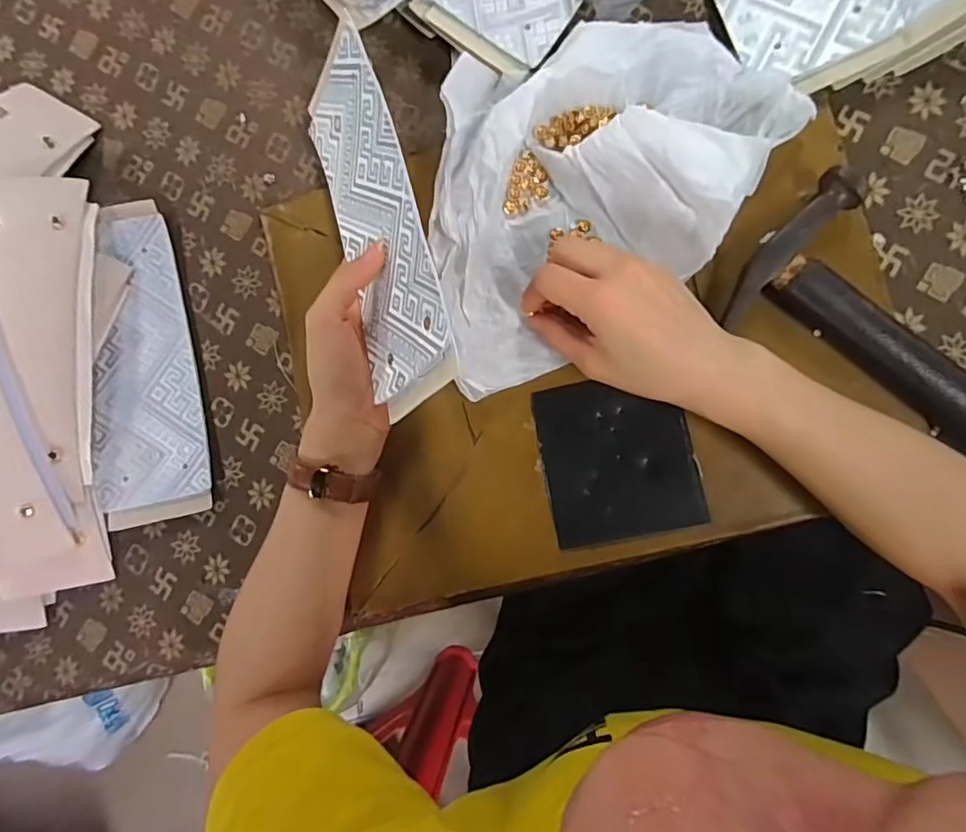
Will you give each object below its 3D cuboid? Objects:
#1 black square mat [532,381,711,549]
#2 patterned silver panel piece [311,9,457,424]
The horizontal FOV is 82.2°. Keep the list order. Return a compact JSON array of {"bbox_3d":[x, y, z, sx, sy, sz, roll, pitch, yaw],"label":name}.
[{"bbox_3d":[0.091,0.029,0.377,0.098,0.004,0.107,-12,88,9],"label":"black square mat"},{"bbox_3d":[-0.067,-0.121,0.345,0.089,0.008,0.236,-37,66,49],"label":"patterned silver panel piece"}]

